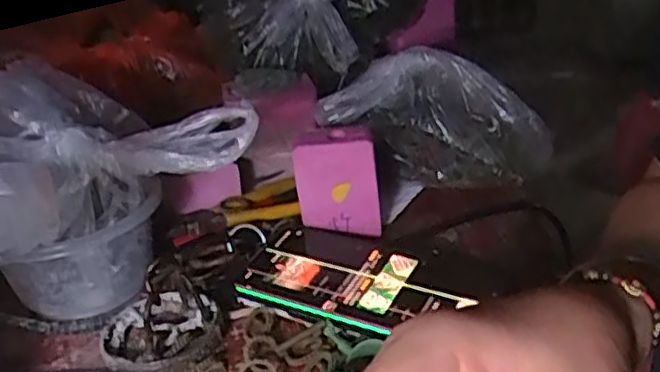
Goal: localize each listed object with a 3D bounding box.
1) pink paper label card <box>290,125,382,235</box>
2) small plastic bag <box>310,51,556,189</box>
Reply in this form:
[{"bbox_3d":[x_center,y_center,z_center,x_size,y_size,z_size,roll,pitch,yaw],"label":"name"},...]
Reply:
[{"bbox_3d":[0.004,0.000,0.464,0.054,0.076,0.020,-10,27,-9],"label":"pink paper label card"},{"bbox_3d":[0.079,-0.049,0.523,0.165,0.095,0.046,2,27,16],"label":"small plastic bag"}]

